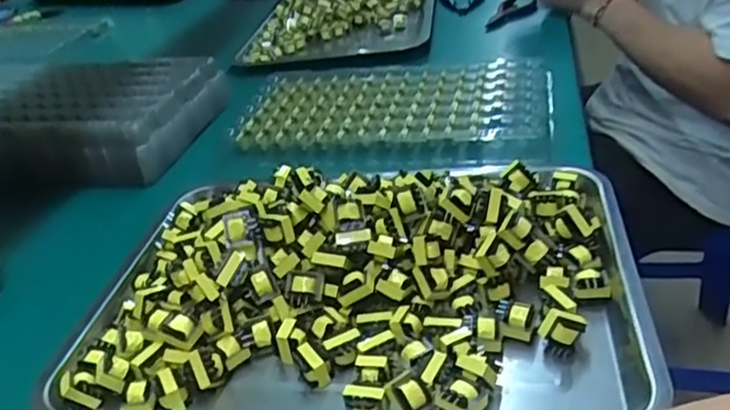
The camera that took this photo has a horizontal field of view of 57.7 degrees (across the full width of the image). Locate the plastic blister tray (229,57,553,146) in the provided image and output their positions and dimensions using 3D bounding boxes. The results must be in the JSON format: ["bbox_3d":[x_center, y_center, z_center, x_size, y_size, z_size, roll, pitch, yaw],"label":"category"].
[{"bbox_3d":[0.035,-0.122,0.778,0.348,0.026,0.213,1,33,14],"label":"plastic blister tray"}]

